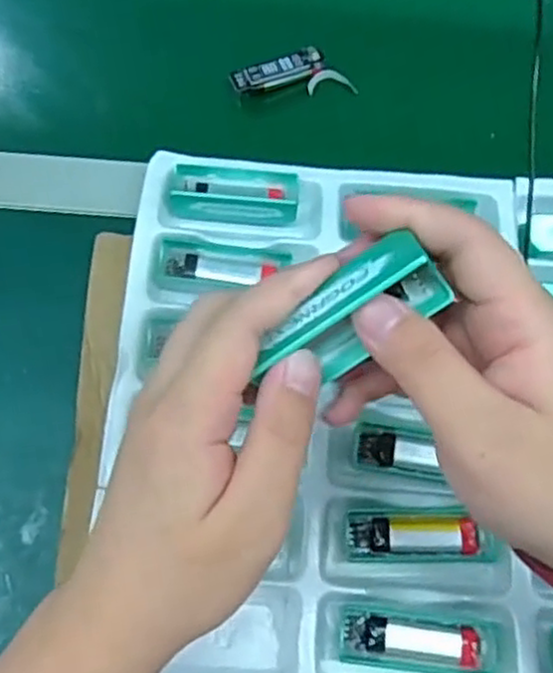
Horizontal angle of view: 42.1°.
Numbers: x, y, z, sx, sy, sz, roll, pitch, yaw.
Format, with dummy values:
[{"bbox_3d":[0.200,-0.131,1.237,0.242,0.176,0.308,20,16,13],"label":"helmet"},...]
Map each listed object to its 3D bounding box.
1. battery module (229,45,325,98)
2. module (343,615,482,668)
[{"bbox_3d":[0.002,-0.184,0.503,0.068,0.015,0.018,-23,73,-11],"label":"battery module"},{"bbox_3d":[0.071,0.156,0.370,0.070,0.009,0.019,7,70,-1],"label":"module"}]

